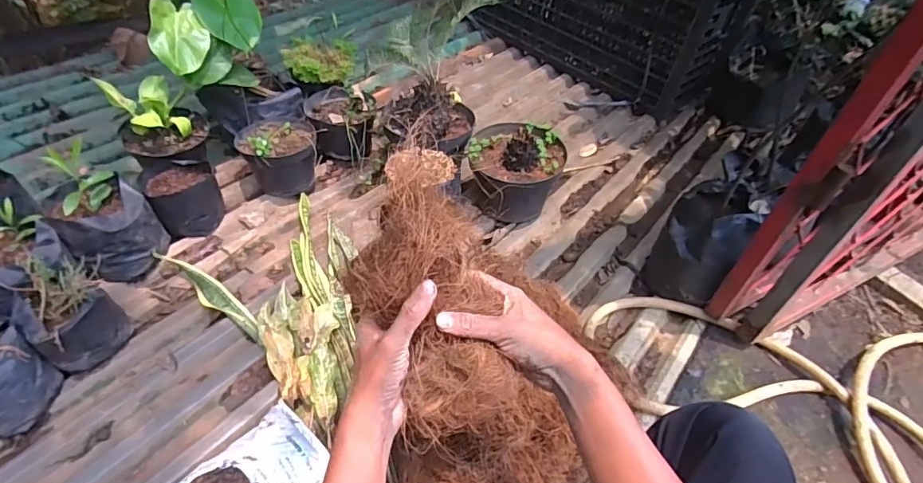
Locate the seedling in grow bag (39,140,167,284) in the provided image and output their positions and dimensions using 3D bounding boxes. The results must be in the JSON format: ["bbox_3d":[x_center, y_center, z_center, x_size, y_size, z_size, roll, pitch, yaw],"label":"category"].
[{"bbox_3d":[-0.663,-0.052,0.910,0.172,0.199,0.152,38,51,24],"label":"seedling in grow bag"}]

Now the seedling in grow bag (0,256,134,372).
[{"bbox_3d":[-0.638,0.123,0.808,0.130,0.133,0.149,-25,55,-31],"label":"seedling in grow bag"}]

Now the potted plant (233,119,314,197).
[{"bbox_3d":[-0.422,-0.199,1.139,0.169,0.138,0.170,-8,48,-18],"label":"potted plant"}]

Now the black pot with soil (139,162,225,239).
[{"bbox_3d":[-0.580,-0.088,1.037,0.129,0.119,0.142,-20,53,-28],"label":"black pot with soil"}]

